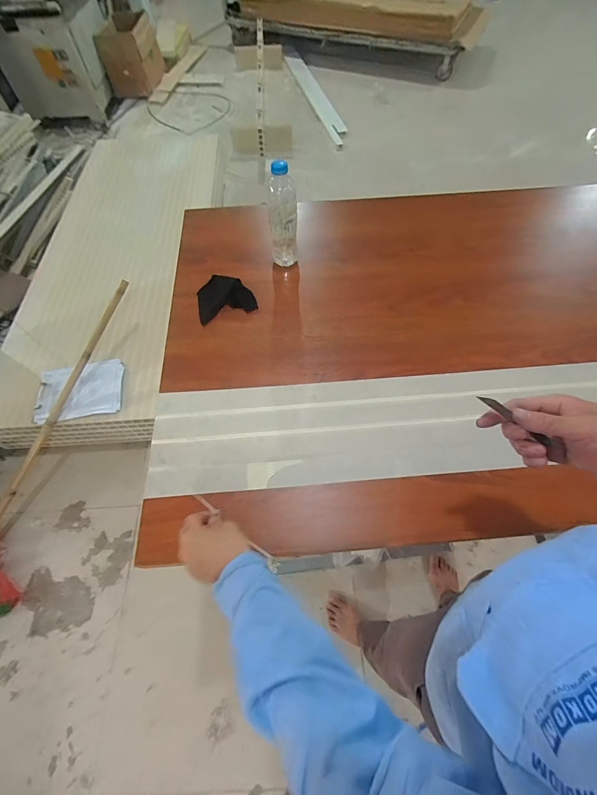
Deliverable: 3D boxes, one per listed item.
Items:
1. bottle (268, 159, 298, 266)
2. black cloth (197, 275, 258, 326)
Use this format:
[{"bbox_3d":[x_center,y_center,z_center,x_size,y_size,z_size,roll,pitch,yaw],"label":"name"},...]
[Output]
[{"bbox_3d":[-0.033,-0.397,0.744,0.064,0.218,0.063,-2,61,0],"label":"bottle"},{"bbox_3d":[-0.167,-0.234,0.761,0.127,0.039,0.124,-17,62,-9],"label":"black cloth"}]

